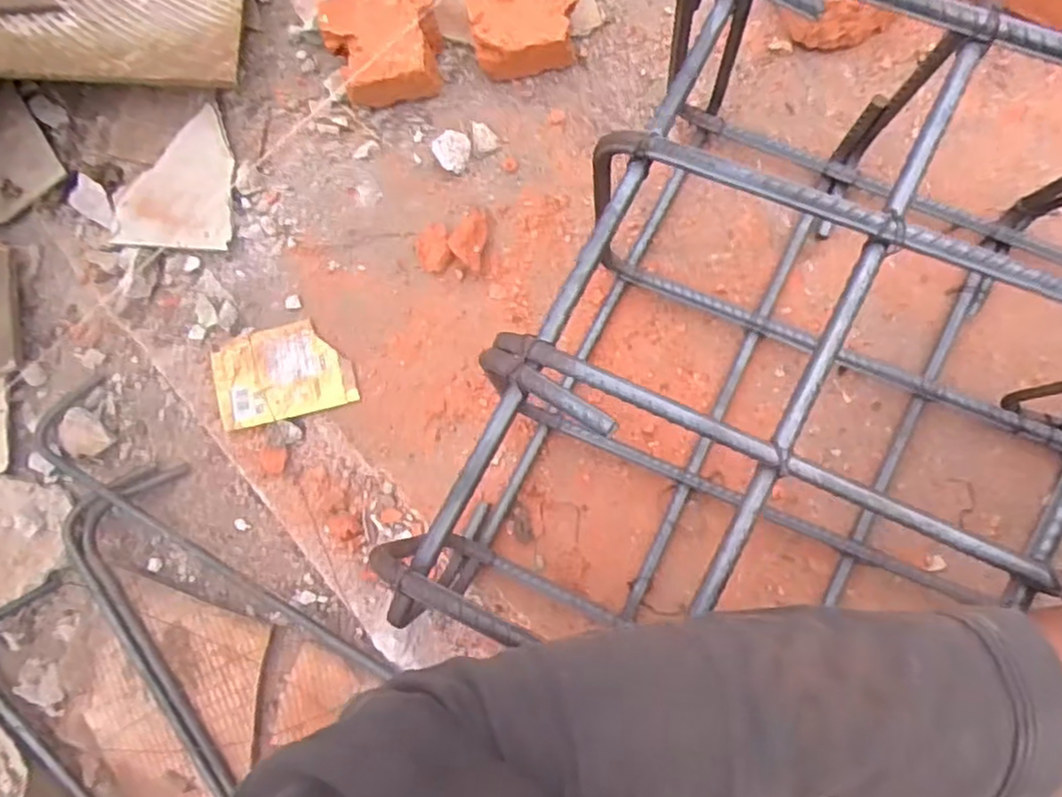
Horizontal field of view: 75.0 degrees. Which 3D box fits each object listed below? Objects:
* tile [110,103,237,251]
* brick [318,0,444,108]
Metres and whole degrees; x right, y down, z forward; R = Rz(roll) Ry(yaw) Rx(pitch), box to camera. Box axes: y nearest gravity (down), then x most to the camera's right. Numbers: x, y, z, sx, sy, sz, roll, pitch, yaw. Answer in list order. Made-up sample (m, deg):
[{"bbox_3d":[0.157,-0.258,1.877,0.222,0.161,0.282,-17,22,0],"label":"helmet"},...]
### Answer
[{"bbox_3d":[-0.274,-0.171,0.540,0.090,0.018,0.111,4,84,5],"label":"tile"},{"bbox_3d":[-0.111,-0.269,0.527,0.087,0.050,0.078,-13,82,3],"label":"brick"}]

